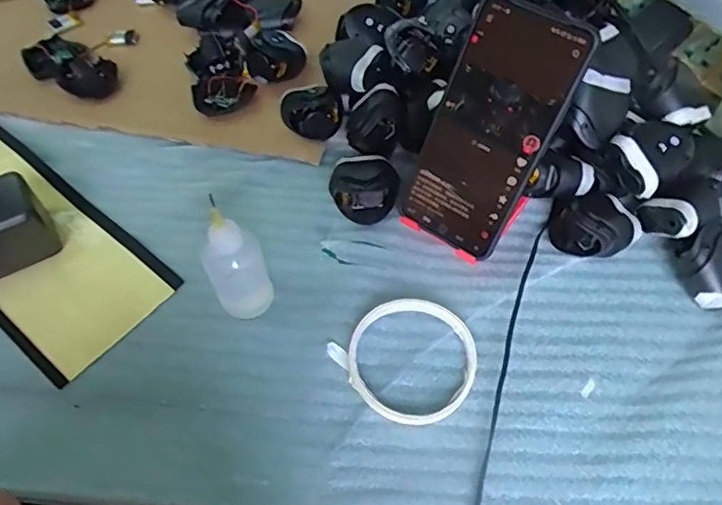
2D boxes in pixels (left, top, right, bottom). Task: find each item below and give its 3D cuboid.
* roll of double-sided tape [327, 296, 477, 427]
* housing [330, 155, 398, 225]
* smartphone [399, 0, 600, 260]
[{"bbox_3d":[0.035,0.071,0.373,0.086,0.016,0.083,0,56,0],"label":"roll of double-sided tape"},{"bbox_3d":[0.002,-0.055,0.437,0.050,0.038,0.058,-4,56,-2],"label":"housing"},{"bbox_3d":[0.085,-0.079,0.371,0.079,0.161,0.007,33,31,19],"label":"smartphone"}]

